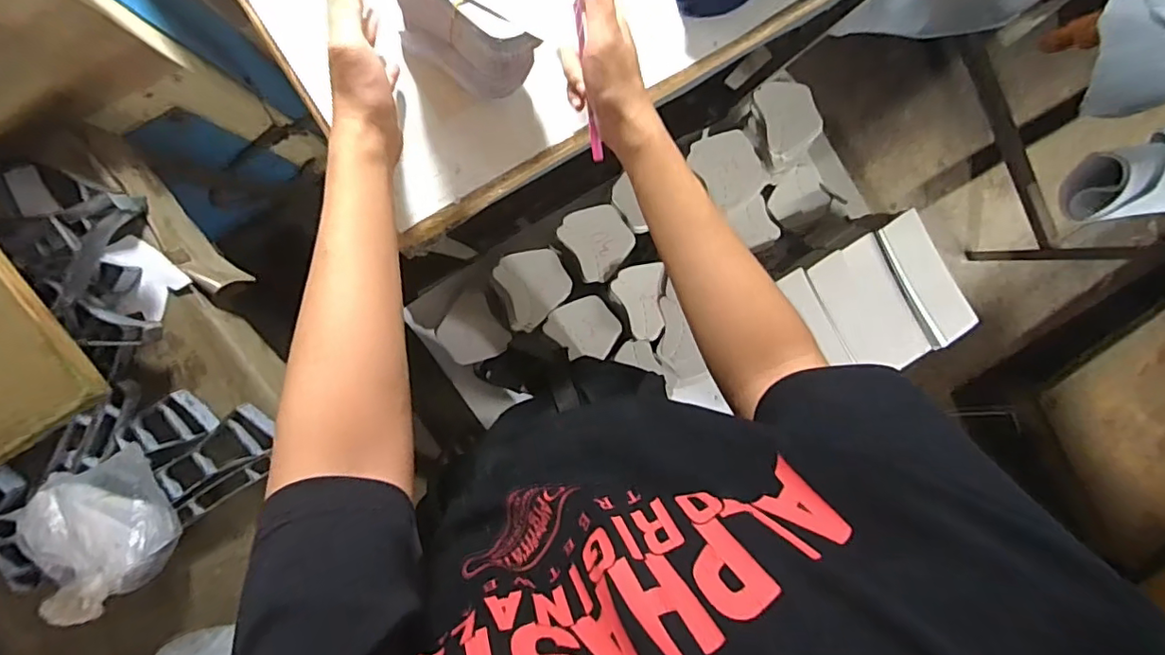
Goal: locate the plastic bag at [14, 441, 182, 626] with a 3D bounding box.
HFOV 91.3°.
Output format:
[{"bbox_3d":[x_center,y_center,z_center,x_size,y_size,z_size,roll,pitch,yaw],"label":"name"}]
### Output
[{"bbox_3d":[-0.490,0.210,0.565,0.137,0.077,0.136,-31,98,-3],"label":"plastic bag"}]

